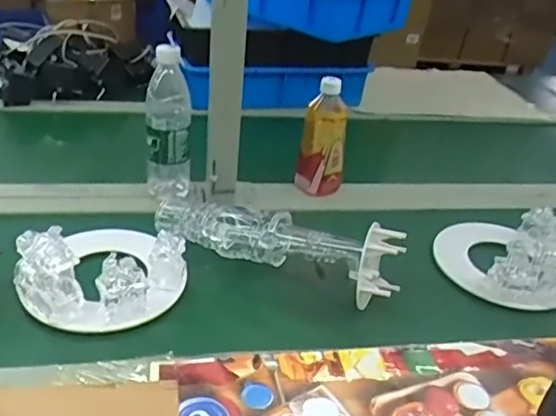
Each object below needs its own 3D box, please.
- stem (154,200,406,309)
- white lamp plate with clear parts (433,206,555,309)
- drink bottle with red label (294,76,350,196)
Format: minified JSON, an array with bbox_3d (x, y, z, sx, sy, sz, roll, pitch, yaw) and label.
[{"bbox_3d":[-0.011,0.043,0.763,0.330,0.084,0.082,13,31,11],"label":"stem"},{"bbox_3d":[0.338,0.053,0.855,0.196,0.107,0.196,5,30,-3],"label":"white lamp plate with clear parts"},{"bbox_3d":[0.073,-0.114,0.937,0.072,0.194,0.057,9,30,3],"label":"drink bottle with red label"}]

